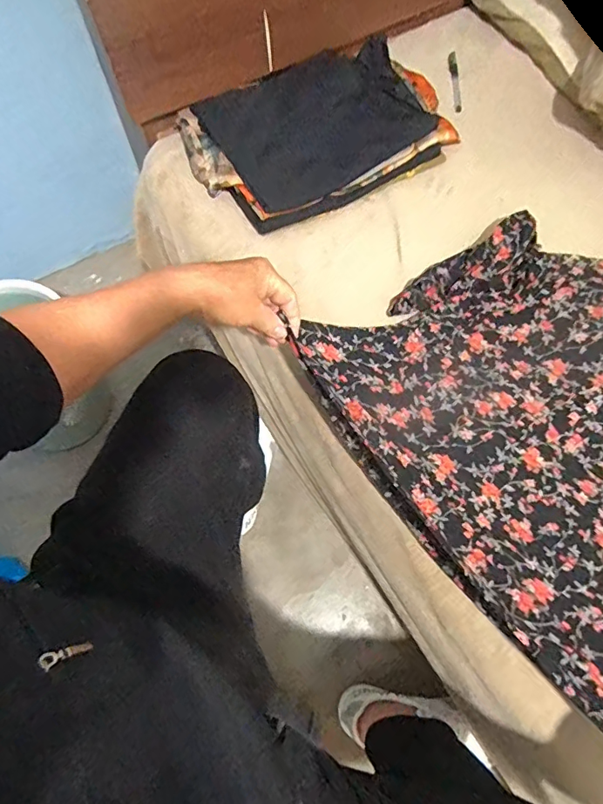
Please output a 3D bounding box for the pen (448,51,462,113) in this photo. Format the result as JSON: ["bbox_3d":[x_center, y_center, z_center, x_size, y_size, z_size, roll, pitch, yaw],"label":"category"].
[{"bbox_3d":[0.261,-0.544,0.828,0.016,0.009,0.150,2,68,0],"label":"pen"}]

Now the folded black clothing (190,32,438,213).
[{"bbox_3d":[0.027,-0.419,0.737,0.312,0.073,0.219,-31,72,-12],"label":"folded black clothing"}]

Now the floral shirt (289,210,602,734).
[{"bbox_3d":[0.322,0.019,0.571,0.471,0.082,0.511,-34,72,-13],"label":"floral shirt"}]

